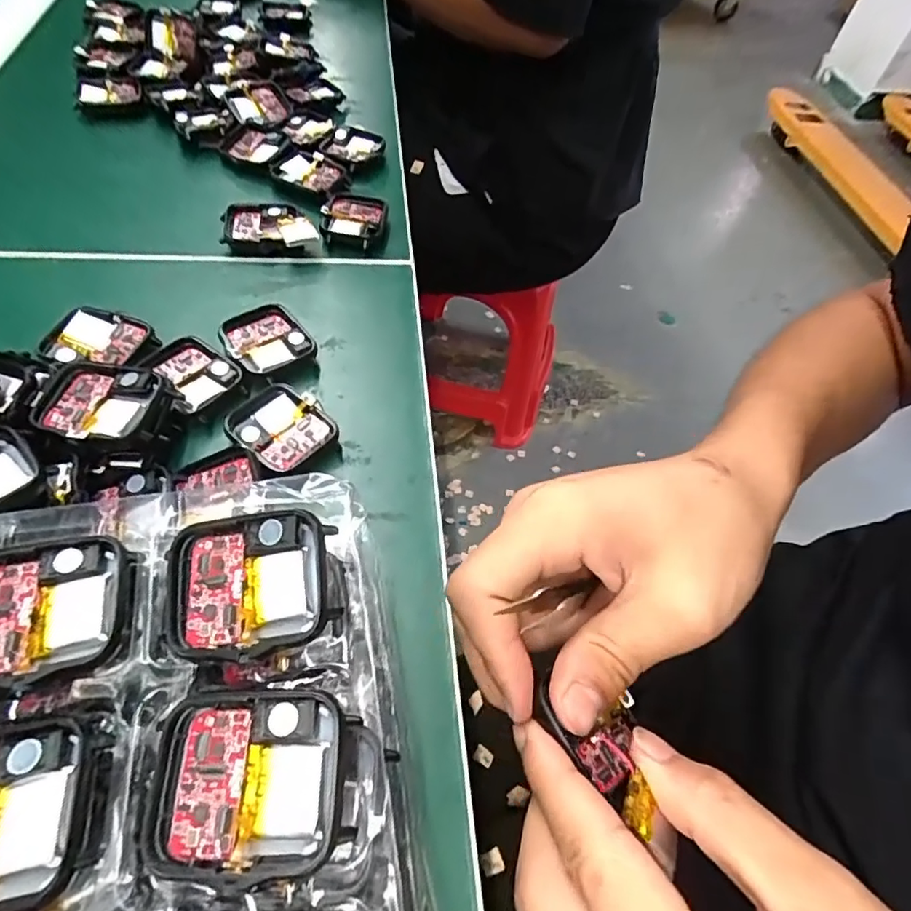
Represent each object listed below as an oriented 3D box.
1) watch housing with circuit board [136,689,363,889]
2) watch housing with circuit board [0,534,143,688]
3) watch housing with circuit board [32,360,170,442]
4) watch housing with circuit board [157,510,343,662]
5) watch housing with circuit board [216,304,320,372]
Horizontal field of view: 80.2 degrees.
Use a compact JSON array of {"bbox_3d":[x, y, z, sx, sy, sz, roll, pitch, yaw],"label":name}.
[{"bbox_3d":[-0.048,0.075,0.126,0.045,0.006,0.037,1,56,-5],"label":"watch housing with circuit board"},{"bbox_3d":[-0.114,0.041,0.146,0.044,0.007,0.039,-3,56,-8],"label":"watch housing with circuit board"},{"bbox_3d":[-0.145,-0.019,0.222,0.047,0.015,0.036,9,56,-2],"label":"watch housing with circuit board"},{"bbox_3d":[-0.057,0.035,0.148,0.046,0.011,0.036,-2,56,-7],"label":"watch housing with circuit board"},{"bbox_3d":[-0.094,-0.056,0.272,0.038,0.015,0.043,-29,63,-23],"label":"watch housing with circuit board"}]

